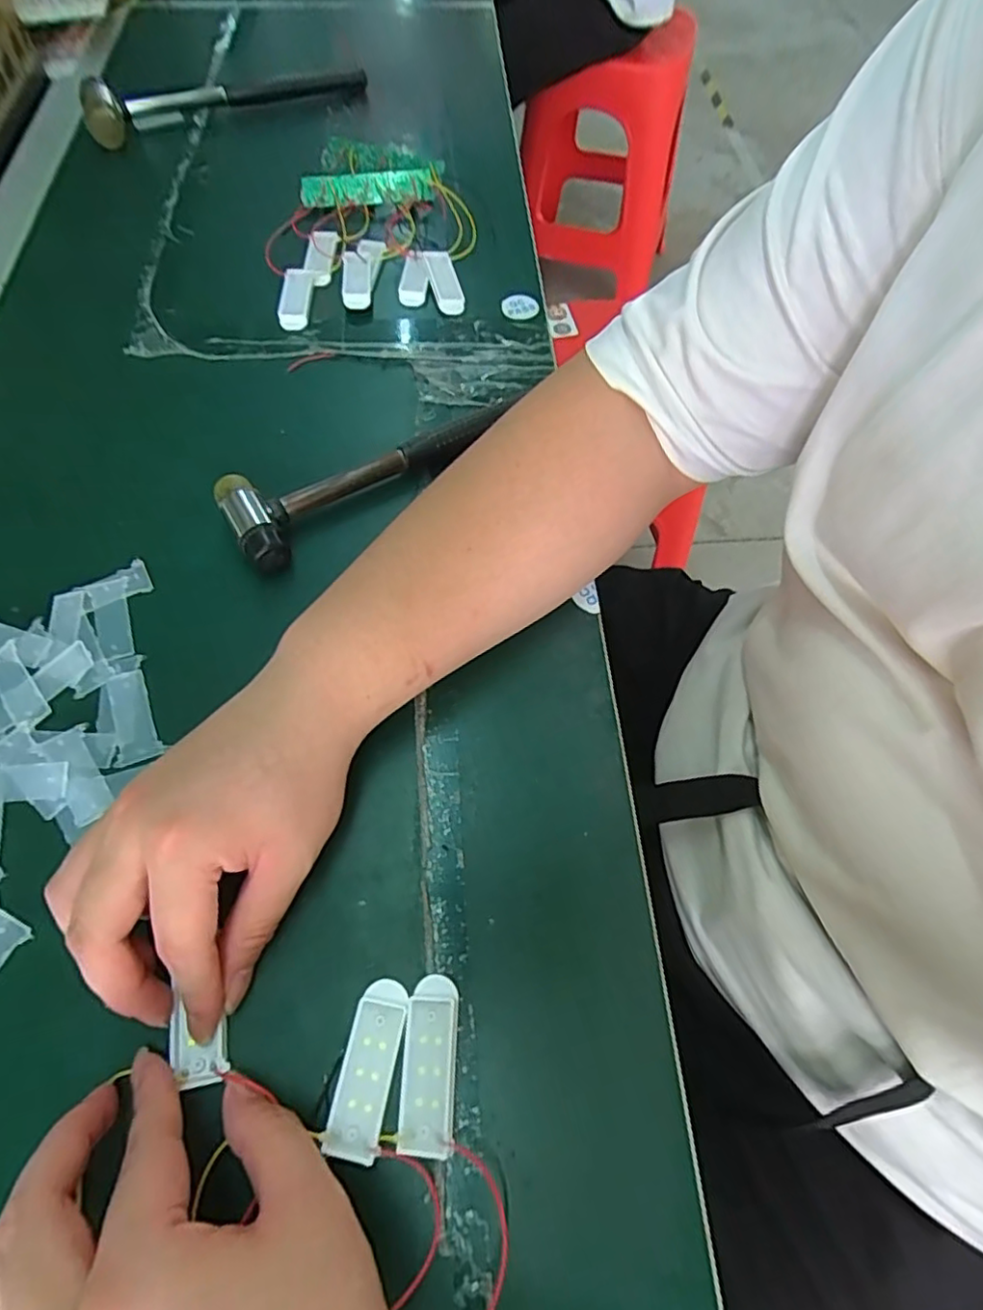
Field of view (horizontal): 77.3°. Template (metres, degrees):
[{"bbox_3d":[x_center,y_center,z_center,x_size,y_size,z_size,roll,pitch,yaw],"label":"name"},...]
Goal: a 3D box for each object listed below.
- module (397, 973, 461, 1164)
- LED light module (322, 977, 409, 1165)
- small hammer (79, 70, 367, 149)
[{"bbox_3d":[-0.024,0.159,0.241,0.020,0.009,0.058,3,63,-1],"label":"module"},{"bbox_3d":[-0.048,0.160,0.240,0.020,0.006,0.058,10,63,3],"label":"LED light module"},{"bbox_3d":[-0.238,-0.508,0.563,0.251,0.038,0.059,-23,66,-13],"label":"small hammer"}]

